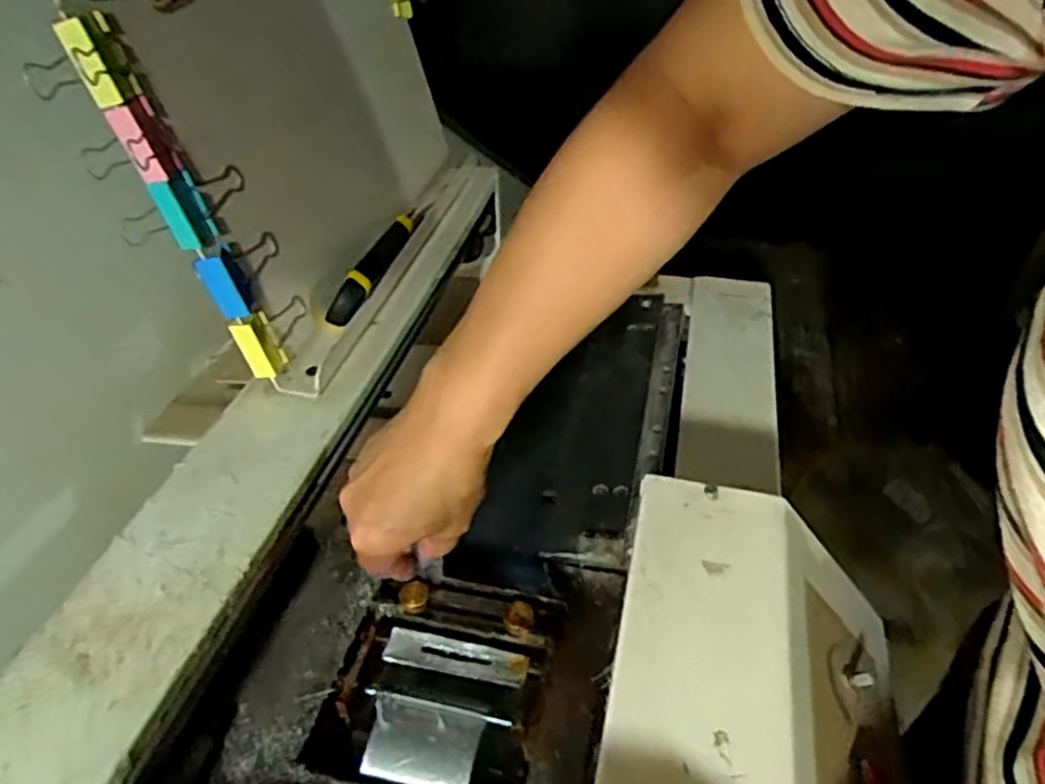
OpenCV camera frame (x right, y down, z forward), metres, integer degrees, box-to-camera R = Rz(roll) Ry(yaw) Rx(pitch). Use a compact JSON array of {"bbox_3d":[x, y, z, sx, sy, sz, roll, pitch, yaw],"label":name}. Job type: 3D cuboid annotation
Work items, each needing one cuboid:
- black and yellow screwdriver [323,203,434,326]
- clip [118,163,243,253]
[{"bbox_3d":[-0.108,-0.114,0.579,0.021,0.030,0.180,7,40,10],"label":"black and yellow screwdriver"},{"bbox_3d":[-0.198,-0.114,0.430,0.036,0.042,0.074,4,40,6],"label":"clip"}]

